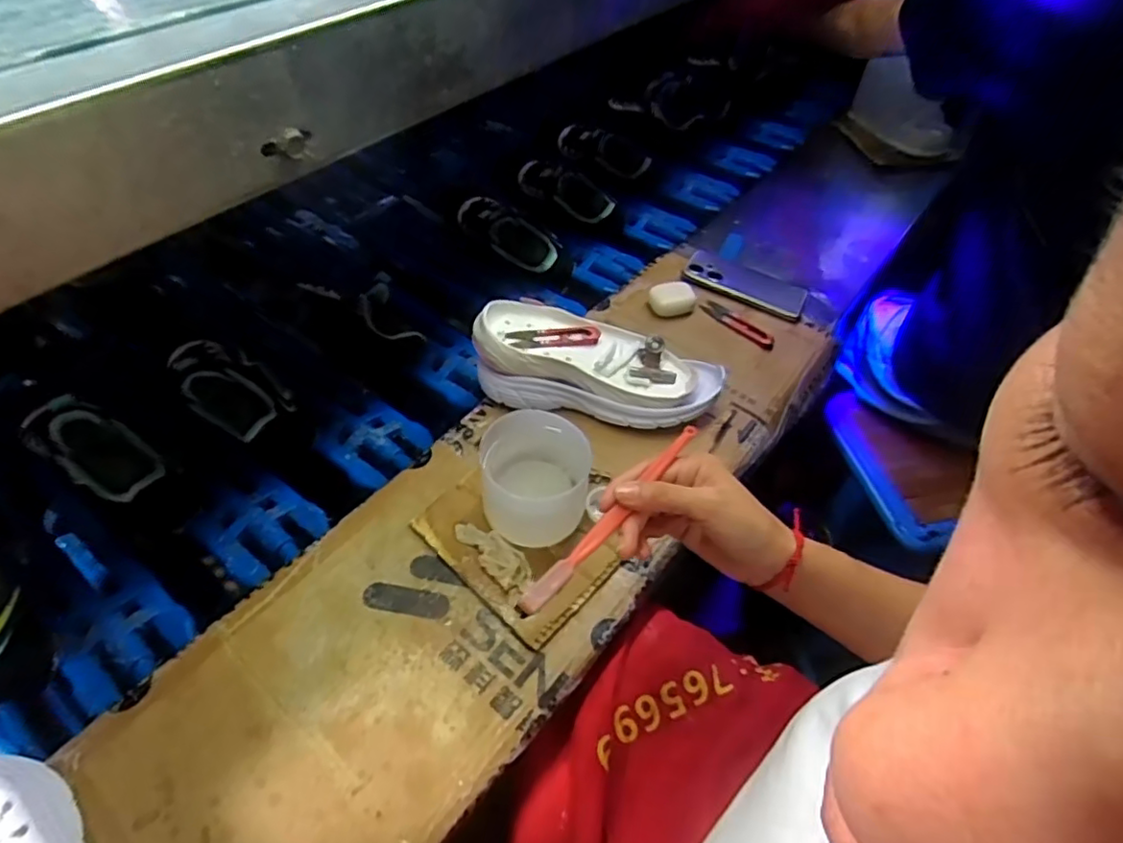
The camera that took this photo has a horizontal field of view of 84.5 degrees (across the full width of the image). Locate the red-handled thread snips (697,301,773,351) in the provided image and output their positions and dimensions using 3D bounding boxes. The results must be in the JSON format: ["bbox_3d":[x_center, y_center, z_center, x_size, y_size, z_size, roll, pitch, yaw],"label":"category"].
[{"bbox_3d":[0.221,-0.121,0.772,0.100,0.008,0.029,38,58,23],"label":"red-handled thread snips"}]

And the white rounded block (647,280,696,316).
[{"bbox_3d":[0.140,-0.155,0.783,0.056,0.026,0.042,0,52,-6],"label":"white rounded block"}]

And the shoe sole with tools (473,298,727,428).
[{"bbox_3d":[0.038,-0.054,0.653,0.251,0.080,0.102,13,52,5],"label":"shoe sole with tools"}]

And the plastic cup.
[{"bbox_3d":[-0.024,0.054,0.548,0.089,0.092,0.092,3,51,-3],"label":"plastic cup"}]

